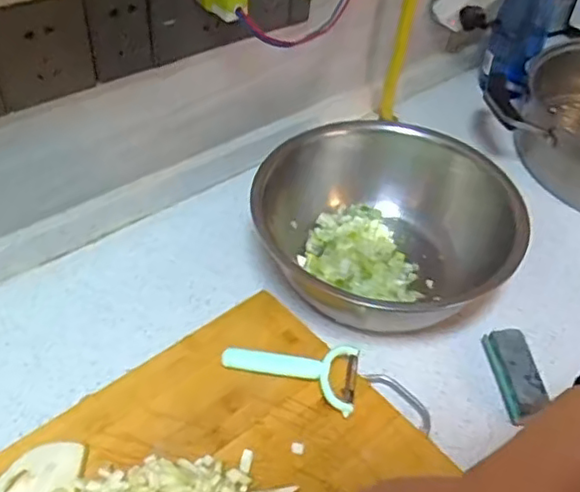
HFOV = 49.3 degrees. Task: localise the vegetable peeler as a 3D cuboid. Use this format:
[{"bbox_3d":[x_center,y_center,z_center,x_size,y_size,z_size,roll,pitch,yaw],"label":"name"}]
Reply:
[{"bbox_3d":[0.000,0.111,0.569,0.120,0.018,0.066,9,46,4],"label":"vegetable peeler"}]

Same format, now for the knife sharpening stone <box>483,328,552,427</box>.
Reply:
[{"bbox_3d":[0.210,0.120,0.592,0.033,0.029,0.091,-2,46,-6],"label":"knife sharpening stone"}]

